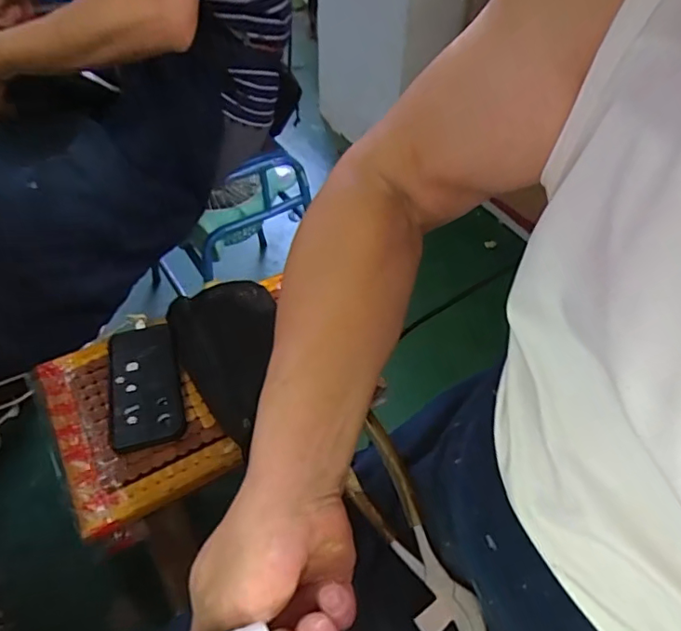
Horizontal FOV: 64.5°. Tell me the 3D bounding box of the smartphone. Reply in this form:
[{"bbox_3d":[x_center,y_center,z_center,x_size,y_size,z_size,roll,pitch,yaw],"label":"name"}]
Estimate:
[{"bbox_3d":[-0.233,0.078,0.639,0.080,0.013,0.173,-13,49,-13],"label":"smartphone"}]

